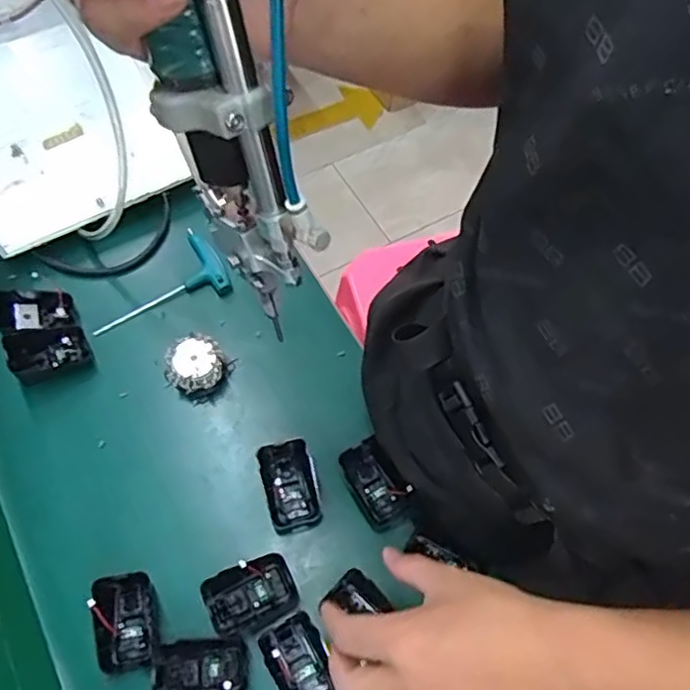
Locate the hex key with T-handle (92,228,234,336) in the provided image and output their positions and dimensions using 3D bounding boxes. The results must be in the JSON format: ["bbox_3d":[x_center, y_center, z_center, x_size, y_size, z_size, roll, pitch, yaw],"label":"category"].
[{"bbox_3d":[-0.192,-0.065,0.638,0.137,0.018,0.081,-23,66,-13],"label":"hex key with T-handle"}]

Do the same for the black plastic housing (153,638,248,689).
[{"bbox_3d":[-0.110,0.244,0.475,0.069,0.024,0.042,-4,63,-3],"label":"black plastic housing"}]

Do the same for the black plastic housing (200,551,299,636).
[{"bbox_3d":[-0.075,0.199,0.506,0.067,0.034,0.048,-20,65,-11],"label":"black plastic housing"}]

